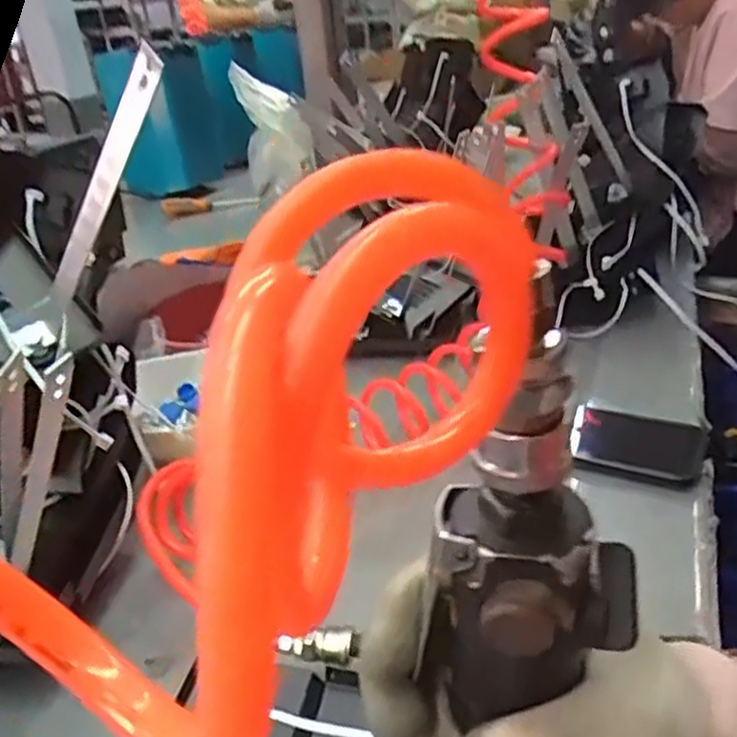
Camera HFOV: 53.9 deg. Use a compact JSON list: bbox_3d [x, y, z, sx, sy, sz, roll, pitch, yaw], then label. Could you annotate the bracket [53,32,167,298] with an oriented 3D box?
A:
[{"bbox_3d":[-0.150,-0.100,0.409,0.013,0.187,0.009,42,38,0],"label":"bracket"}]

